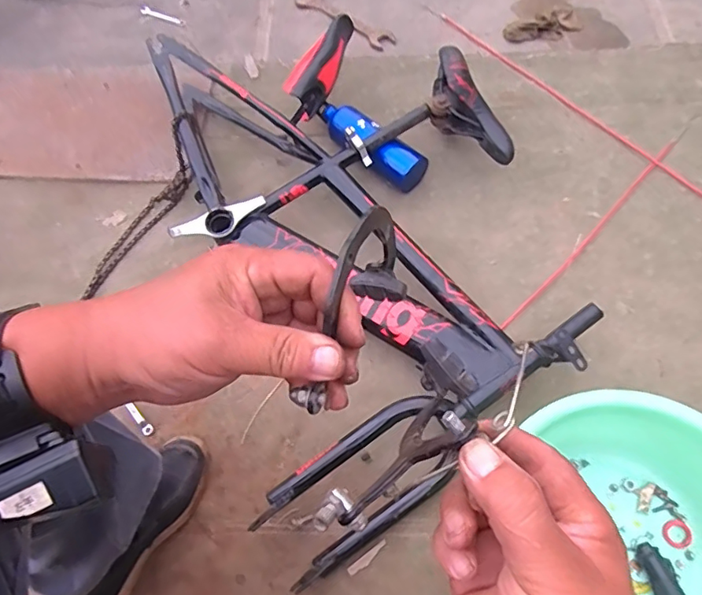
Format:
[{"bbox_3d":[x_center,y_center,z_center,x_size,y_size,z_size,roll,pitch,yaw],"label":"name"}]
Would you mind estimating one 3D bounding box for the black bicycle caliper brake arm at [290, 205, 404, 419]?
[{"bbox_3d":[-0.001,0.007,0.290,0.031,0.087,0.116,28,72,13],"label":"black bicycle caliper brake arm"}]

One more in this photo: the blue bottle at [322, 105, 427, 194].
[{"bbox_3d":[0.029,-0.269,0.938,0.222,0.074,0.075,33,73,15],"label":"blue bottle"}]

